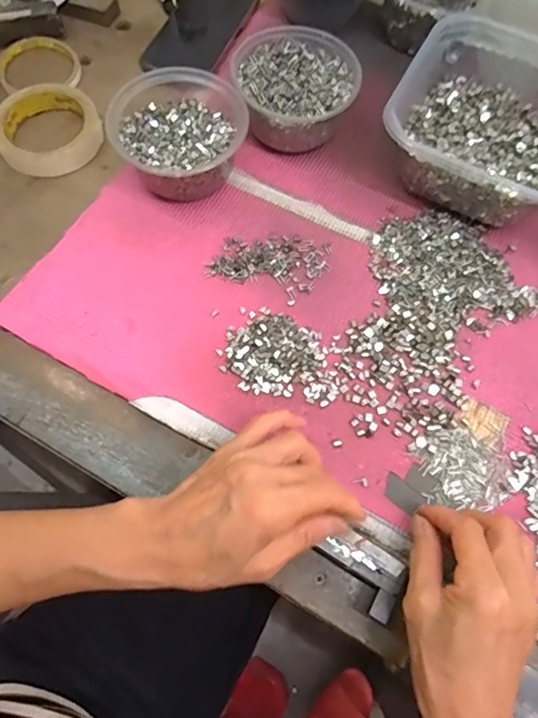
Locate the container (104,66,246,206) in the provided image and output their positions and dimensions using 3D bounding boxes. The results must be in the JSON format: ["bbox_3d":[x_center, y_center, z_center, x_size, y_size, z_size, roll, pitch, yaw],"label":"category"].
[{"bbox_3d":[-0.075,-0.195,0.441,0.113,0.057,0.114,1,68,-2],"label":"container"}]

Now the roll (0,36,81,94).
[{"bbox_3d":[-0.244,-0.315,0.528,0.081,0.017,0.081,0,69,-1],"label":"roll"}]

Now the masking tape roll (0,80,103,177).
[{"bbox_3d":[-0.215,-0.223,0.482,0.095,0.025,0.093,1,68,-2],"label":"masking tape roll"}]

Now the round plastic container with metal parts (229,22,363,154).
[{"bbox_3d":[0.024,-0.254,0.471,0.111,0.056,0.116,1,68,-2],"label":"round plastic container with metal parts"}]

